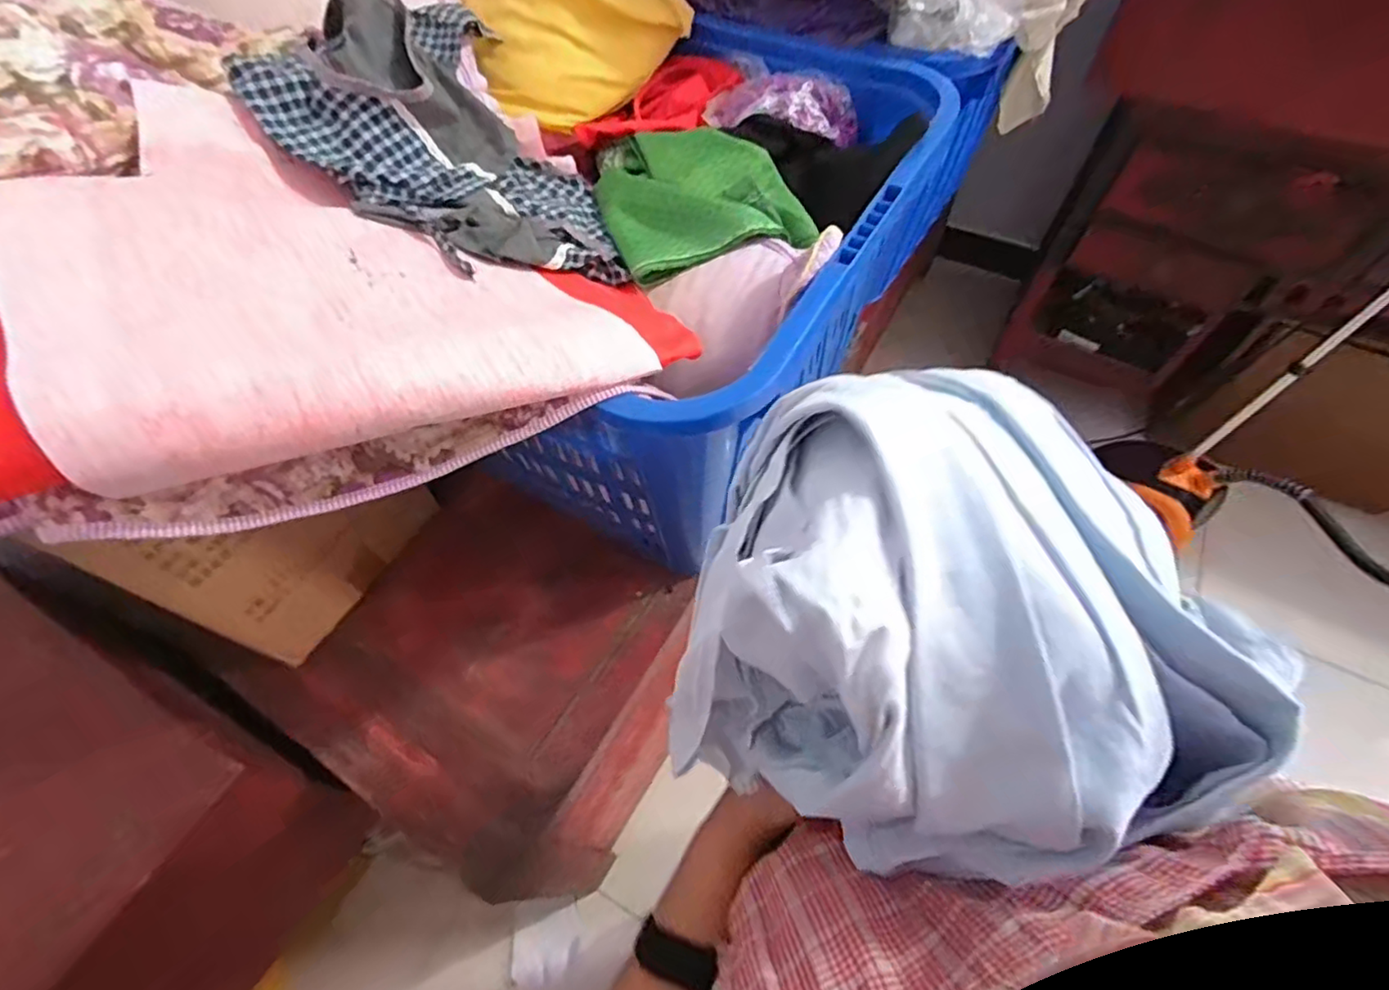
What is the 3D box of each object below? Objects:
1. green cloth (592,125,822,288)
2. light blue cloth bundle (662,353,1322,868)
[{"bbox_3d":[-0.005,-0.320,0.625,0.187,0.050,0.234,-17,59,-9],"label":"green cloth"},{"bbox_3d":[0.112,0.074,0.293,0.194,0.180,0.221,-28,62,-15],"label":"light blue cloth bundle"}]

